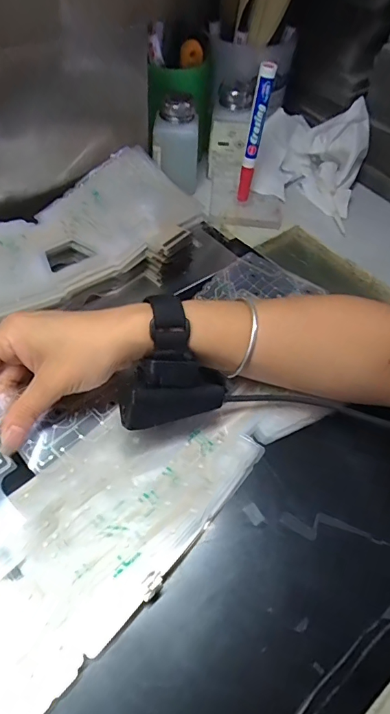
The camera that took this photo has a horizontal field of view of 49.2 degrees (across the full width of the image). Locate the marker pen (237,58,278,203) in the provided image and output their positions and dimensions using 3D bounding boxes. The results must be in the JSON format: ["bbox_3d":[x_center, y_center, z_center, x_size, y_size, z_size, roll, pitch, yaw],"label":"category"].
[{"bbox_3d":[0.066,-0.239,0.470,0.017,0.148,0.013,11,52,3],"label":"marker pen"}]

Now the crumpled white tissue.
[{"bbox_3d":[0.145,-0.252,0.533,0.131,0.091,0.142,15,52,6],"label":"crumpled white tissue"}]

